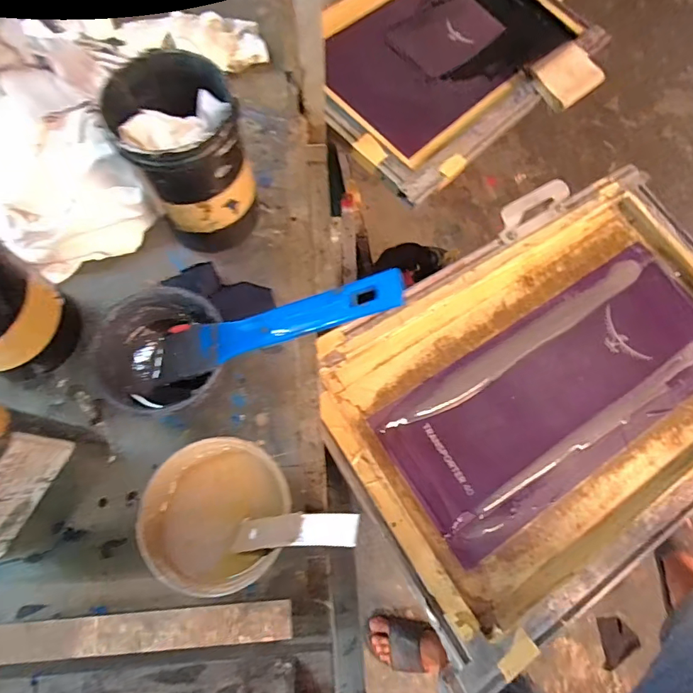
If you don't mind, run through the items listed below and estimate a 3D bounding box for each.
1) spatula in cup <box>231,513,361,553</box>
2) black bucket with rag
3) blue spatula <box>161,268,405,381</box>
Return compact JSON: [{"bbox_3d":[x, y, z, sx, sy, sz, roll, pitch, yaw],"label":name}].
[{"bbox_3d":[-0.042,0.143,0.353,0.110,0.011,0.024,-14,70,23],"label":"spatula in cup"},{"bbox_3d":[-0.147,-0.176,0.441,0.094,0.159,0.107,-21,73,-8],"label":"black bucket with rag"},{"bbox_3d":[-0.070,-0.014,0.375,0.254,0.009,0.044,-14,69,30],"label":"blue spatula"}]

